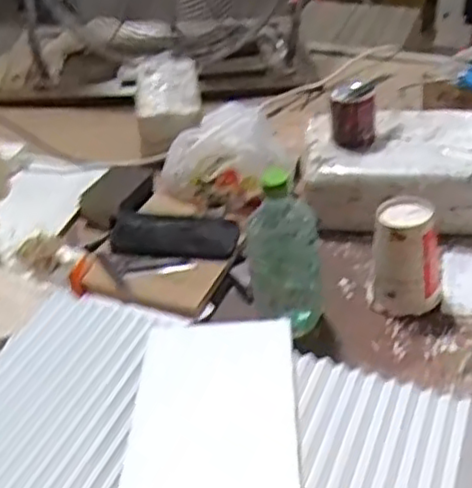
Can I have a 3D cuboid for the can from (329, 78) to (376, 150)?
[{"bbox_3d":[0.165,-0.188,0.959,0.065,0.081,0.066,1,38,7],"label":"can"}]

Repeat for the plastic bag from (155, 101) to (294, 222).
[{"bbox_3d":[-0.021,-0.138,1.013,0.184,0.112,0.187,12,41,19],"label":"plastic bag"}]

